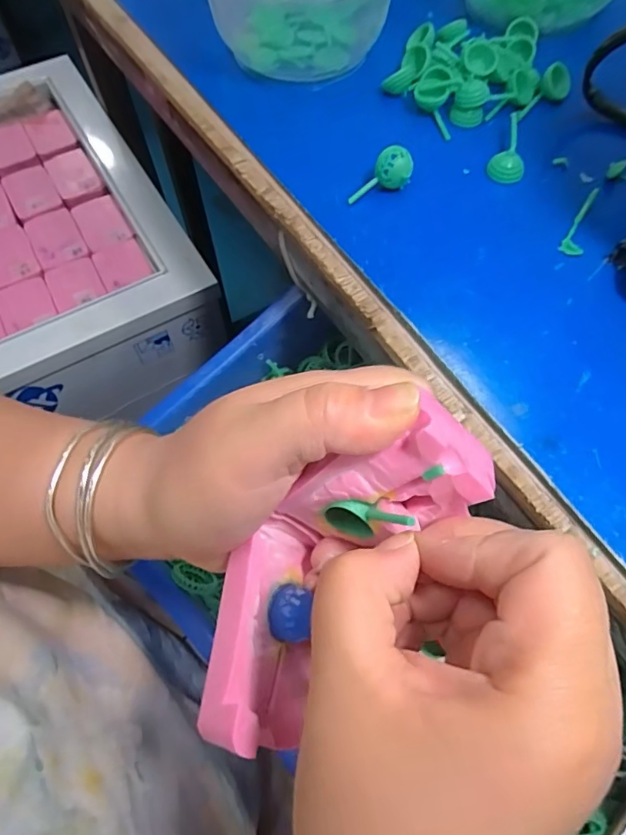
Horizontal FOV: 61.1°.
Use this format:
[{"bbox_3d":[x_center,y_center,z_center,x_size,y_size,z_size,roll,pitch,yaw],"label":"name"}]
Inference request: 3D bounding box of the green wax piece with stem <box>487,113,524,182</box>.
[{"bbox_3d":[0.106,-0.149,0.296,0.018,0.017,0.042,1,63,2],"label":"green wax piece with stem"}]

